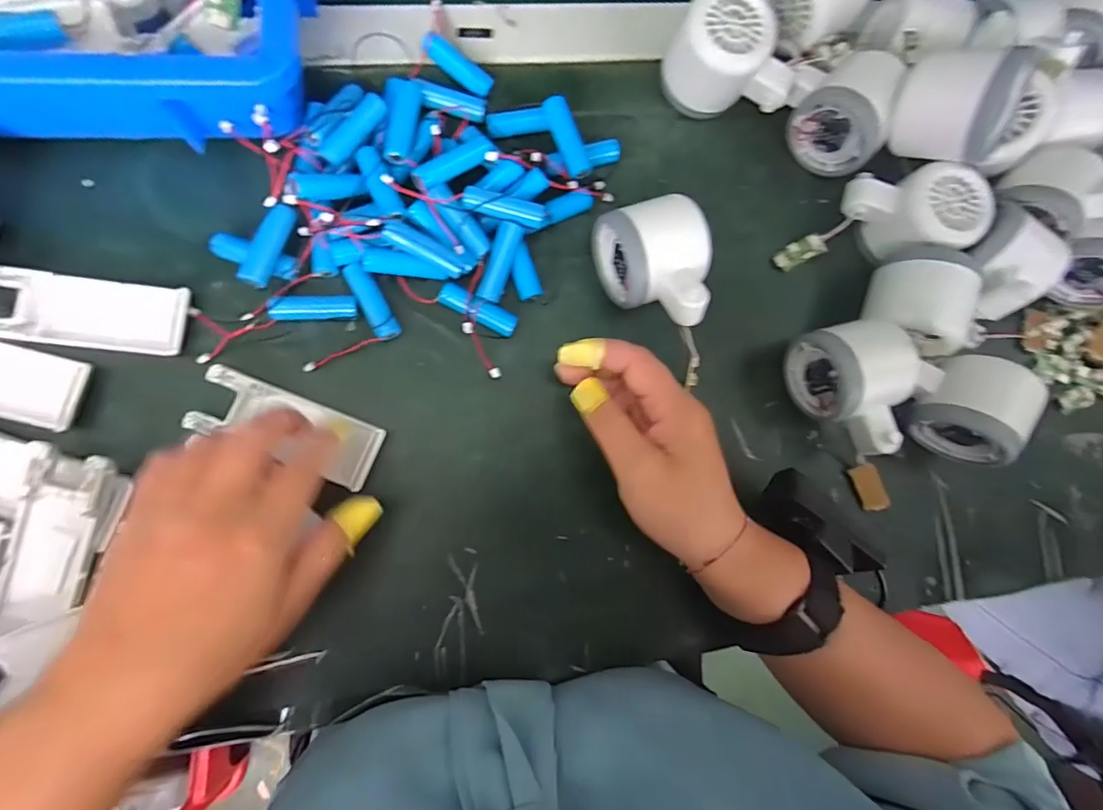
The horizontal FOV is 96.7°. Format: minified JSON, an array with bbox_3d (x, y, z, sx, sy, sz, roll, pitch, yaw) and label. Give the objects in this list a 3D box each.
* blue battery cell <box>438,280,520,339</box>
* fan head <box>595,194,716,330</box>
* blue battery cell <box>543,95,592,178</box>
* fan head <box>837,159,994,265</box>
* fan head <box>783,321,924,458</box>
[{"bbox_3d":[-0.046,-0.060,0.309,0.051,0.014,0.014,25,83,-6],"label":"blue battery cell"},{"bbox_3d":[0.064,-0.084,0.303,0.056,0.066,0.076,-13,88,-9],"label":"fan head"},{"bbox_3d":[0.011,-0.173,0.318,0.015,0.014,0.051,-22,93,-9],"label":"blue battery cell"},{"bbox_3d":[0.240,-0.129,0.338,0.080,0.058,0.052,3,86,-8],"label":"fan head"},{"bbox_3d":[0.194,-0.011,0.316,0.050,0.059,0.082,-15,89,-9],"label":"fan head"}]

